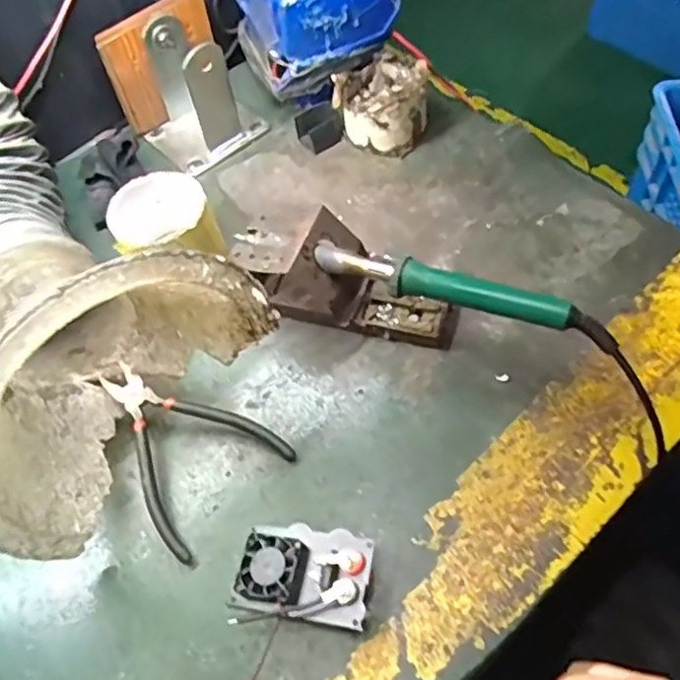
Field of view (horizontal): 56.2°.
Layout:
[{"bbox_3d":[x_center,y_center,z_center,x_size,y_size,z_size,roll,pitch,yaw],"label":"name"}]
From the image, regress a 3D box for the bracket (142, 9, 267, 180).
[{"bbox_3d":[-0.144,-0.245,0.630,0.102,0.108,0.087,-41,65,-19],"label":"bracket"}]

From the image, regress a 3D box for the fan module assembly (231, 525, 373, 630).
[{"bbox_3d":[-0.023,0.152,0.417,0.087,0.028,0.057,7,60,8],"label":"fan module assembly"}]

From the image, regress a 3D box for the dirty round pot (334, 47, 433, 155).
[{"bbox_3d":[0.044,-0.238,0.630,0.082,0.060,0.092,-40,64,-18],"label":"dirty round pot"}]

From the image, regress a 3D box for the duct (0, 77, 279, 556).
[{"bbox_3d":[-0.253,-0.055,0.461,0.359,0.197,0.204,38,68,23],"label":"duct"}]

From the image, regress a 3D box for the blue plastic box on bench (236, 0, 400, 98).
[{"bbox_3d":[-0.028,-0.334,0.635,0.144,0.109,0.111,-23,59,-9],"label":"blue plastic box on bench"}]

